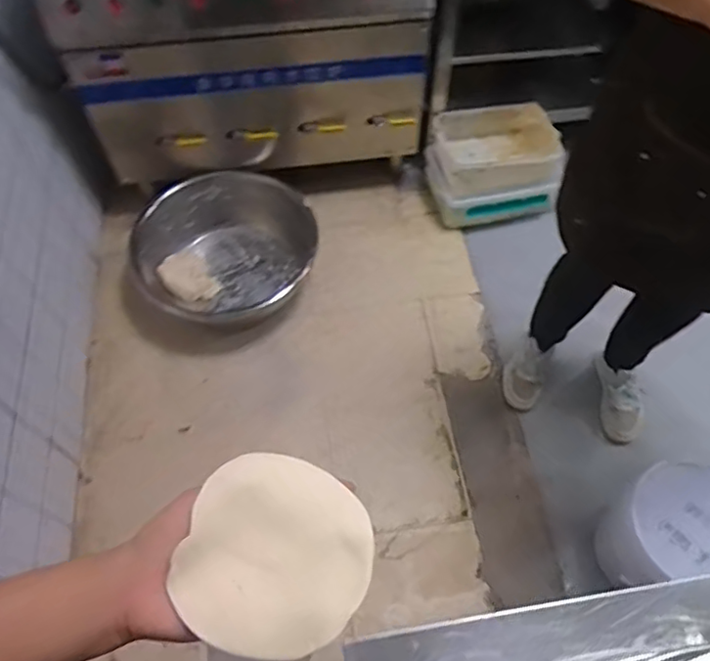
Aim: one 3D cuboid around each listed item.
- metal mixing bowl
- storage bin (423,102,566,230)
[{"bbox_3d":[-0.345,-0.227,1.672,0.458,0.198,0.432,0,59,0],"label":"metal mixing bowl"},{"bbox_3d":[0.395,-0.463,1.771,0.358,0.233,0.262,-13,60,-7],"label":"storage bin"}]

